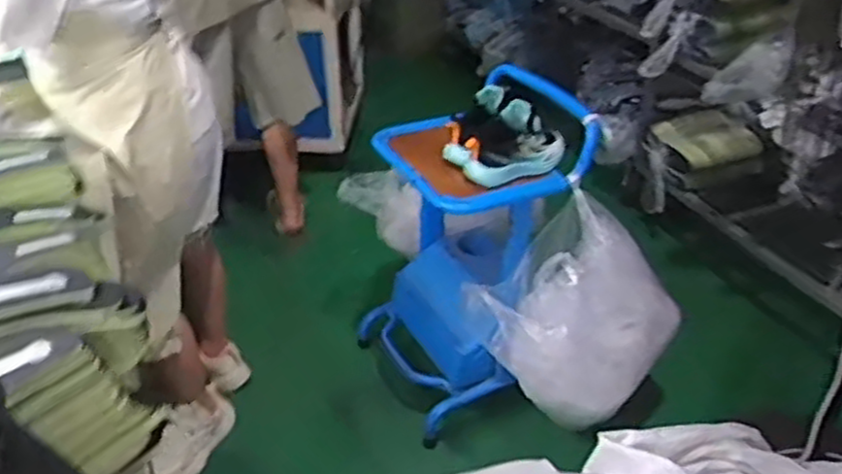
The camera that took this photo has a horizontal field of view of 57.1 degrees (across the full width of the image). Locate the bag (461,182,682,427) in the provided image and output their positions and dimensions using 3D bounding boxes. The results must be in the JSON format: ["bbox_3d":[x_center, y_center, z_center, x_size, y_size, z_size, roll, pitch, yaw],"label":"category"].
[{"bbox_3d":[0.280,0.150,1.429,0.354,0.324,0.250,13,35,17],"label":"bag"}]

